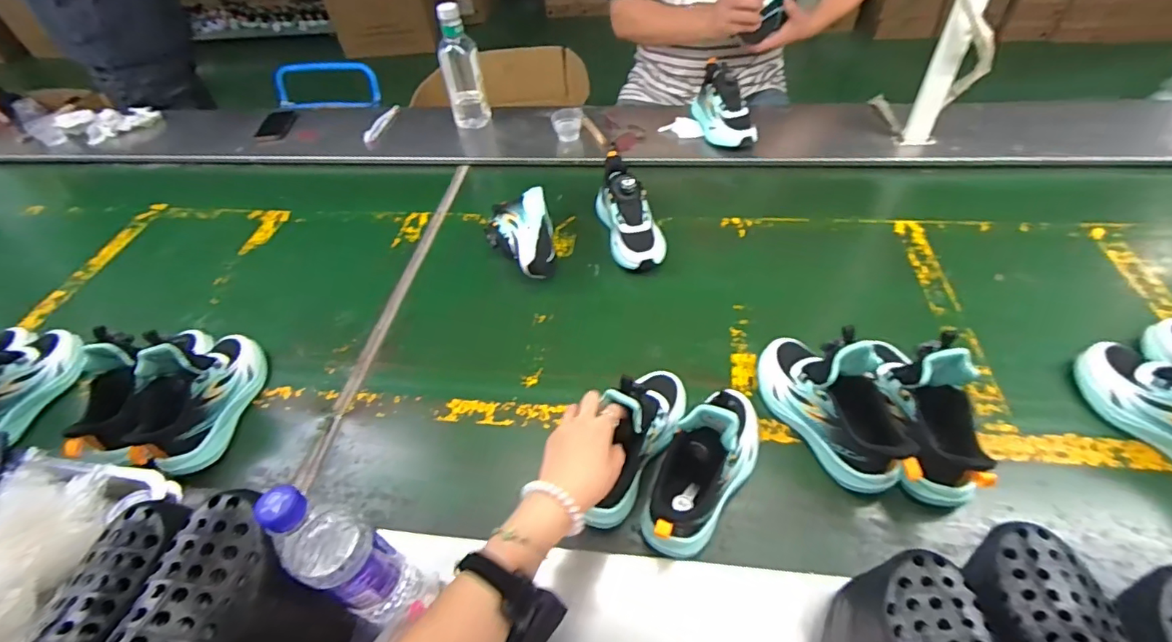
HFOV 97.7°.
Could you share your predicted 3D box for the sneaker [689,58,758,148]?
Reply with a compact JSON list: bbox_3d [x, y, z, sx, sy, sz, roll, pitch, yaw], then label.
[{"bbox_3d":[0.278,-0.441,1.050,0.073,0.105,0.198,-13,48,-7],"label":"sneaker"}]

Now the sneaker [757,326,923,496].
[{"bbox_3d":[0.288,0.087,0.597,0.083,0.136,0.216,-21,49,-14],"label":"sneaker"}]

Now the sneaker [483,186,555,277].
[{"bbox_3d":[-0.113,-0.148,0.887,0.113,0.082,0.220,-15,48,-8],"label":"sneaker"}]

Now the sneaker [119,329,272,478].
[{"bbox_3d":[-0.516,0.084,0.669,0.082,0.132,0.209,0,48,5],"label":"sneaker"}]

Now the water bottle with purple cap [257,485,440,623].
[{"bbox_3d":[-0.207,0.215,0.456,0.064,0.254,0.065,18,52,21],"label":"water bottle with purple cap"}]

